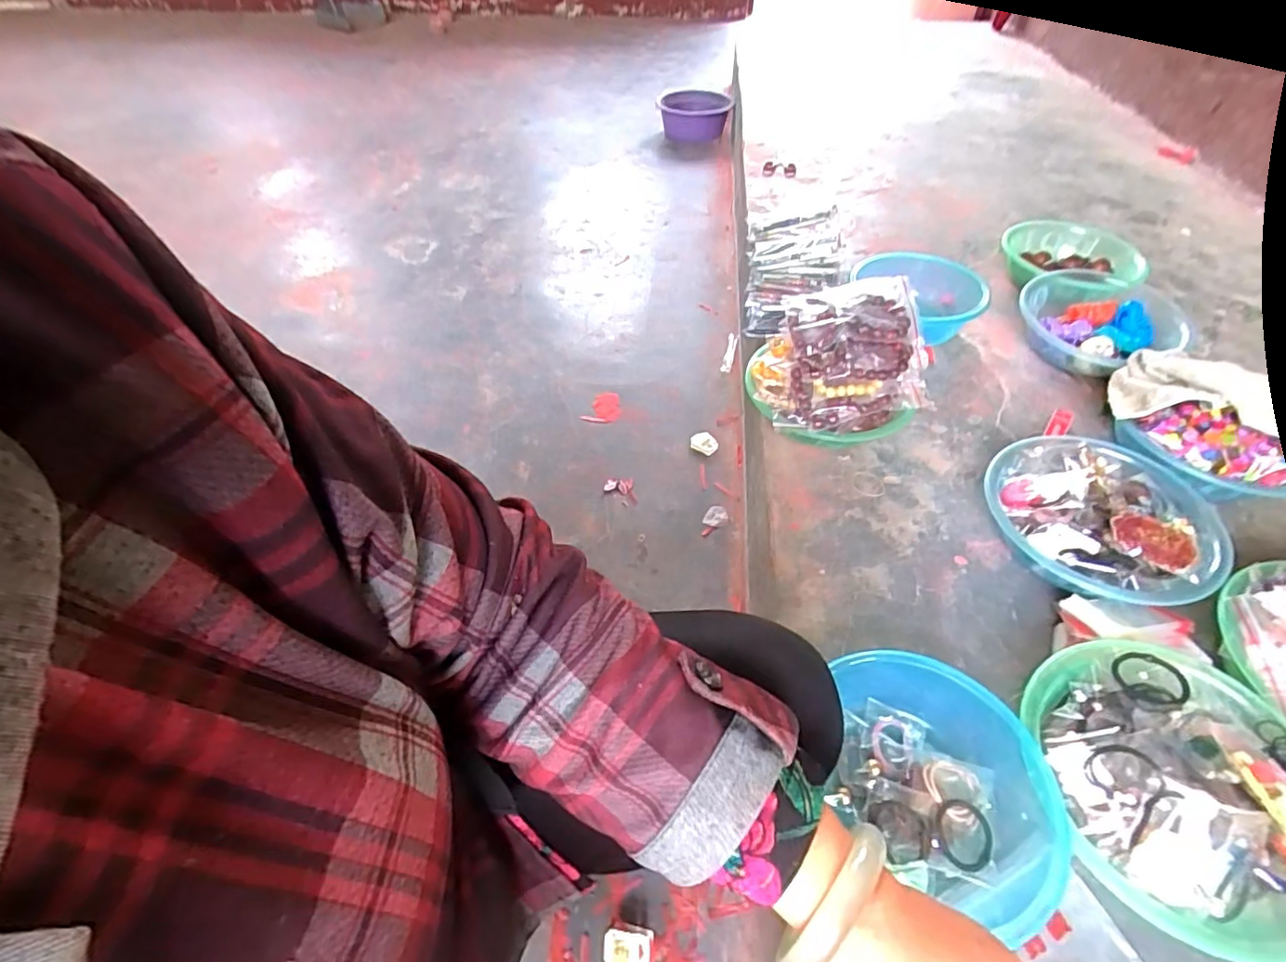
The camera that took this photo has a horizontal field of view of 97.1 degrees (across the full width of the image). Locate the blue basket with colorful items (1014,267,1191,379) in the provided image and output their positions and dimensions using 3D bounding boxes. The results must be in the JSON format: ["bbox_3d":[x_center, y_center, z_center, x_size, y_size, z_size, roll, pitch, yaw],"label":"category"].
[{"bbox_3d":[0.732,-0.251,0.932,0.211,0.088,0.203,0,49,0],"label":"blue basket with colorful items"}]

